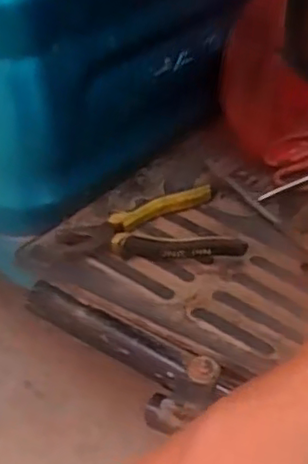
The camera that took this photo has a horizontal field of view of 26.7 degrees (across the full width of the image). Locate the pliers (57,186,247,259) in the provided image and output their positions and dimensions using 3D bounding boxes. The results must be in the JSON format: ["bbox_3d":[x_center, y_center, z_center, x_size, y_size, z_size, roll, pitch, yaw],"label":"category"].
[{"bbox_3d":[-0.004,0.005,0.653,0.166,0.019,0.108,-14,41,-15],"label":"pliers"}]

